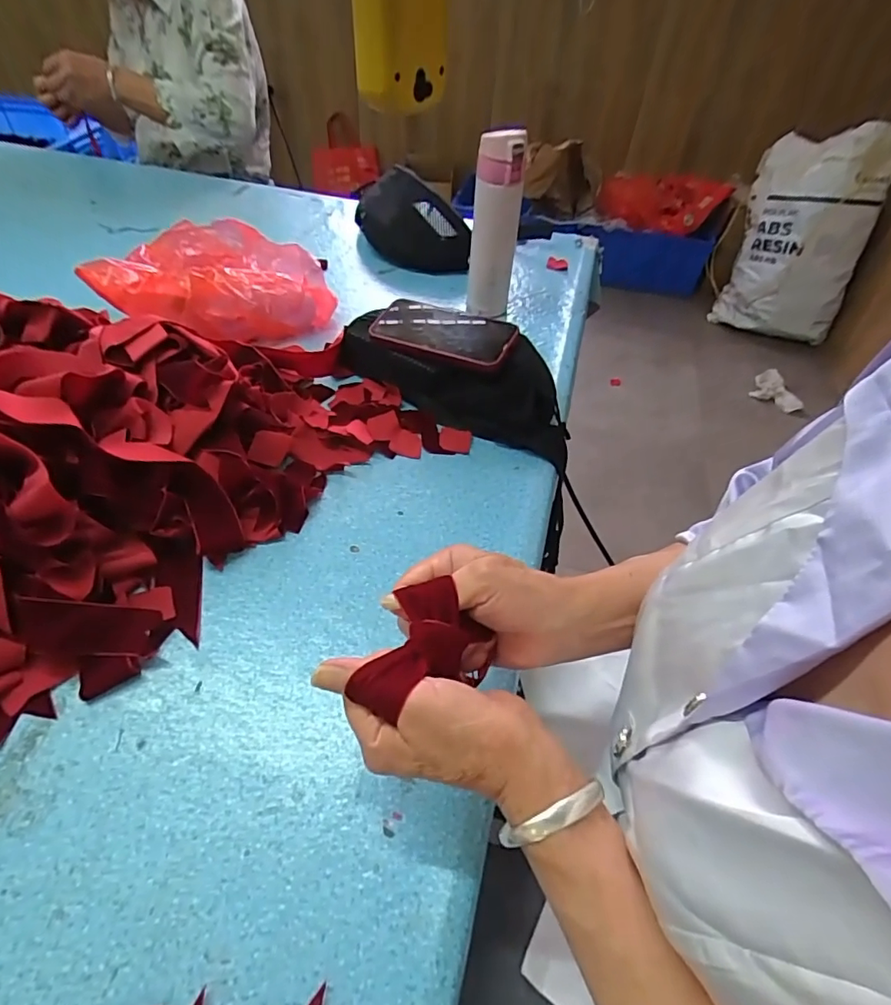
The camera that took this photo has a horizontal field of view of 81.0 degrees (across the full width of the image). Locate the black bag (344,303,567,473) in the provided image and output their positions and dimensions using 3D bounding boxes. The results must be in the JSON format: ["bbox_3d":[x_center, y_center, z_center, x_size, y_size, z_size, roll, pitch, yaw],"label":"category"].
[{"bbox_3d":[0.024,-0.159,0.606,0.288,0.085,0.130,31,55,19],"label":"black bag"}]

